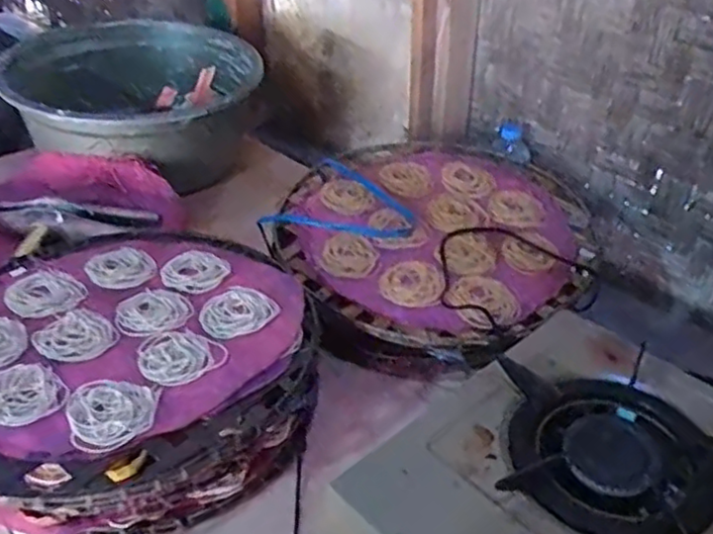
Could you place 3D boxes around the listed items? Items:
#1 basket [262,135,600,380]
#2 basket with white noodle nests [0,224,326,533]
[{"bbox_3d":[0.104,-0.040,0.939,0.408,0.089,0.484,25,43,29],"label":"basket"},{"bbox_3d":[-0.256,0.094,0.750,0.384,0.107,0.404,1,36,-1],"label":"basket with white noodle nests"}]

